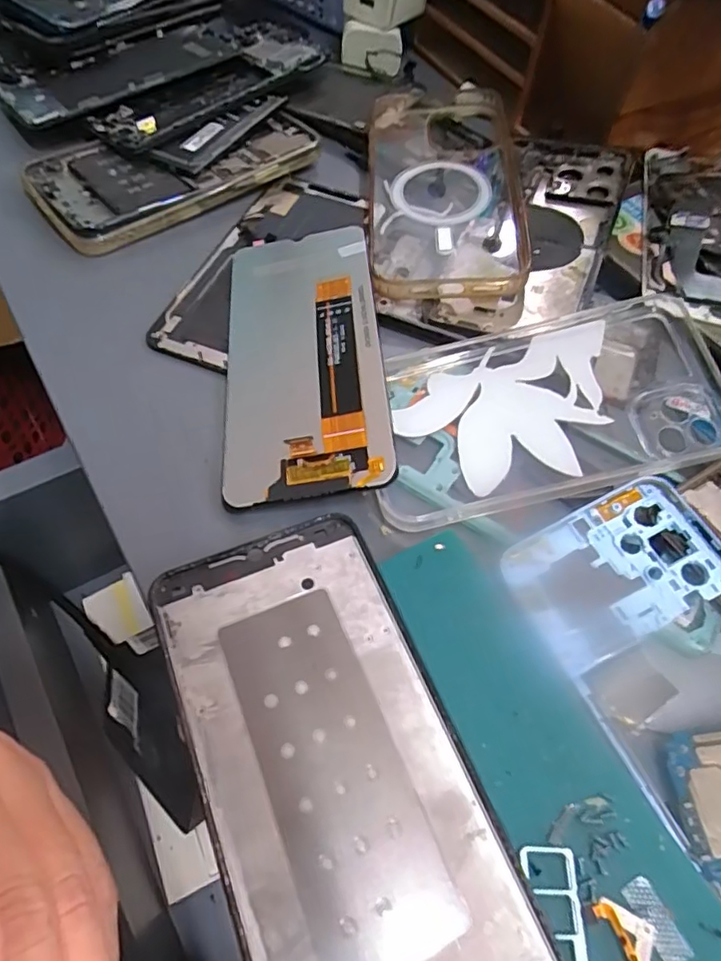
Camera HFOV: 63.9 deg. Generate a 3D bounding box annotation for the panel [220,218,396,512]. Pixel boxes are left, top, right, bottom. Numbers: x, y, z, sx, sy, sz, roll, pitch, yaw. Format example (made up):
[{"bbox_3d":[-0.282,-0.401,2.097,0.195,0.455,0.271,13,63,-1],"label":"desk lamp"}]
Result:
[{"bbox_3d":[-0.027,-0.061,0.262,0.071,0.006,0.154,-9,59,7],"label":"panel"}]

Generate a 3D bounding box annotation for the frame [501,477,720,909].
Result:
[{"bbox_3d":[0.121,0.077,0.190,0.078,0.011,0.163,-23,63,-11],"label":"frame"}]

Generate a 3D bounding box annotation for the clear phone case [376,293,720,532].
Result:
[{"bbox_3d":[0.087,-0.035,0.253,0.169,0.009,0.085,-14,62,-7],"label":"clear phone case"}]

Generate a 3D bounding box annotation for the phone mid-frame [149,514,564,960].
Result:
[{"bbox_3d":[-0.006,0.089,0.169,0.073,0.014,0.159,-22,63,-11],"label":"phone mid-frame"}]

